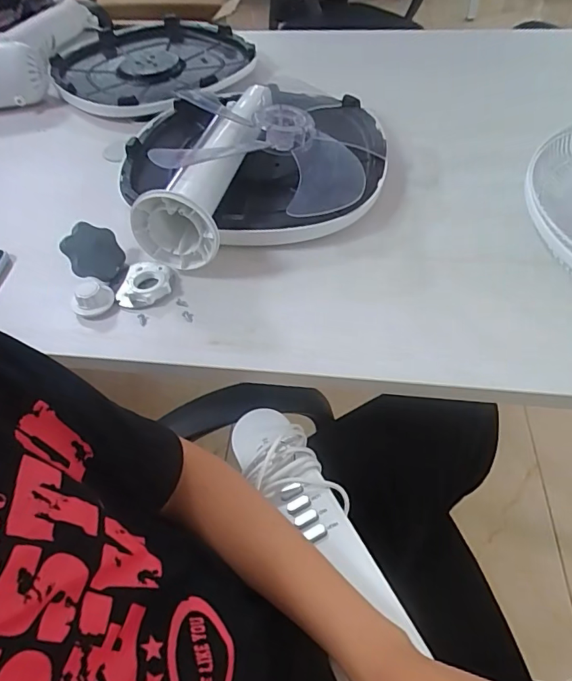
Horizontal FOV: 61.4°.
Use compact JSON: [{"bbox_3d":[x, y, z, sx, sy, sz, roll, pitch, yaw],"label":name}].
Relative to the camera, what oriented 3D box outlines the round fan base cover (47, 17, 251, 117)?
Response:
[{"bbox_3d":[-0.270,-0.576,0.996,0.406,0.043,0.408,-2,51,2],"label":"round fan base cover"}]

